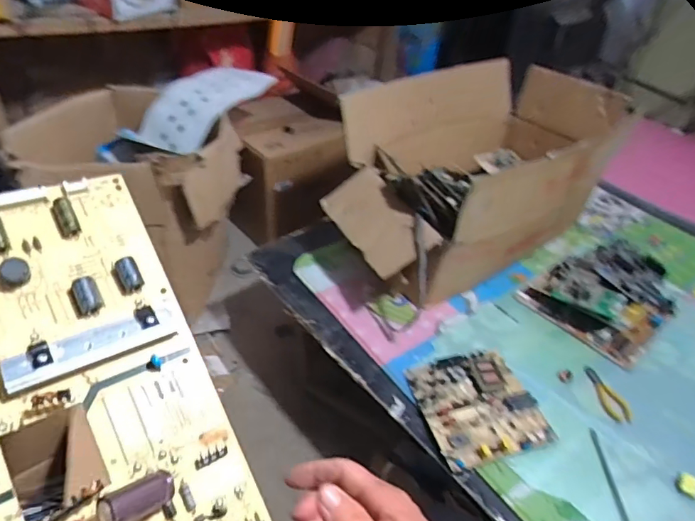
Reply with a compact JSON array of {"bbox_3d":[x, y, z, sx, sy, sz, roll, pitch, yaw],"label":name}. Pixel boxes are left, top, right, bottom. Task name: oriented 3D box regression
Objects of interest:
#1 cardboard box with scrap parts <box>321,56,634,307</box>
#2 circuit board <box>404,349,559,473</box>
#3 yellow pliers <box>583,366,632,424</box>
[{"bbox_3d":[0.248,-0.182,1.006,0.605,0.282,0.386,-20,46,-27],"label":"cardboard box with scrap parts"},{"bbox_3d":[0.210,0.222,0.752,0.182,0.024,0.178,-8,42,-15],"label":"circuit board"},{"bbox_3d":[0.435,0.223,0.798,0.045,0.013,0.103,-6,41,-14],"label":"yellow pliers"}]

